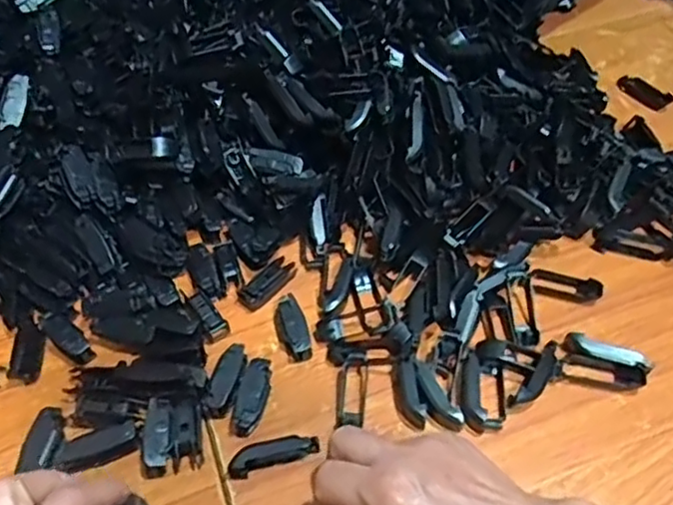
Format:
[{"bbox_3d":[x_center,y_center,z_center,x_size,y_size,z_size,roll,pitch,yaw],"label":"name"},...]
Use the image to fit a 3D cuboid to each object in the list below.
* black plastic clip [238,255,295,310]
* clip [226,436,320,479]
[{"bbox_3d":[-0.051,0.022,0.482,0.022,0.014,0.048,29,56,23],"label":"black plastic clip"},{"bbox_3d":[-0.039,0.124,0.396,0.056,0.011,0.013,-14,51,-11],"label":"clip"}]

